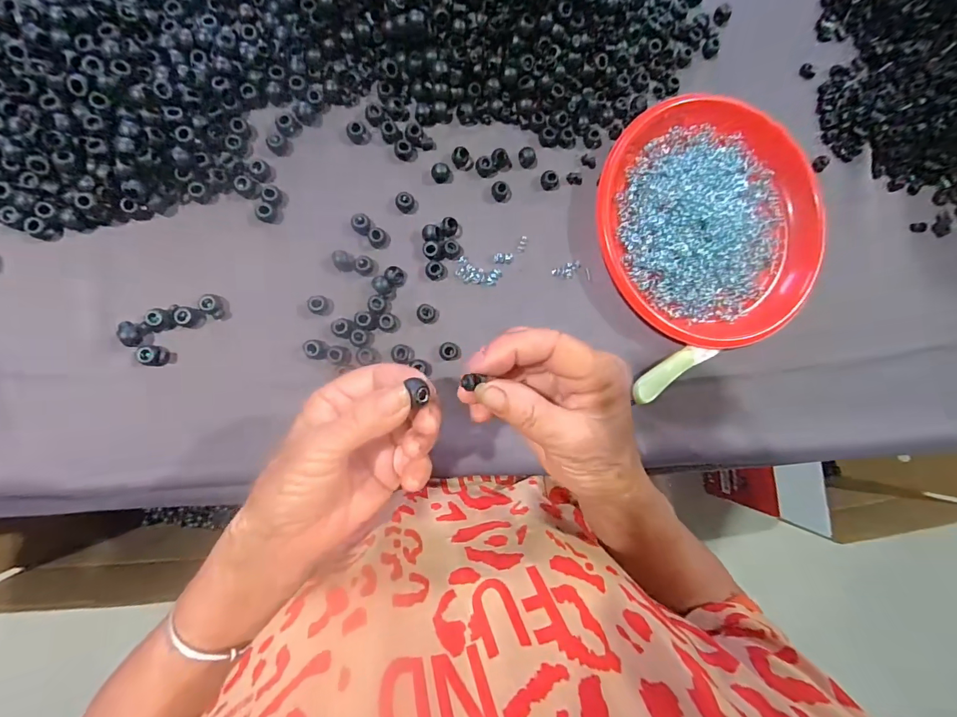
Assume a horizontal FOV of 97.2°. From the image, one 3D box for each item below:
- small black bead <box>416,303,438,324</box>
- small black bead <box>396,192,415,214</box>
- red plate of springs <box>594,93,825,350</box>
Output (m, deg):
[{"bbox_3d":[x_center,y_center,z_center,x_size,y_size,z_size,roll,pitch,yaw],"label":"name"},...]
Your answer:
[{"bbox_3d":[-0.043,-0.038,0.359,0.018,0.009,0.017,0,89,-10],"label":"small black bead"},{"bbox_3d":[-0.062,-0.133,0.358,0.015,0.008,0.016,0,89,-10],"label":"small black bead"},{"bbox_3d":[0.219,-0.131,0.396,0.214,0.024,0.221,0,89,-10],"label":"red plate of springs"}]

